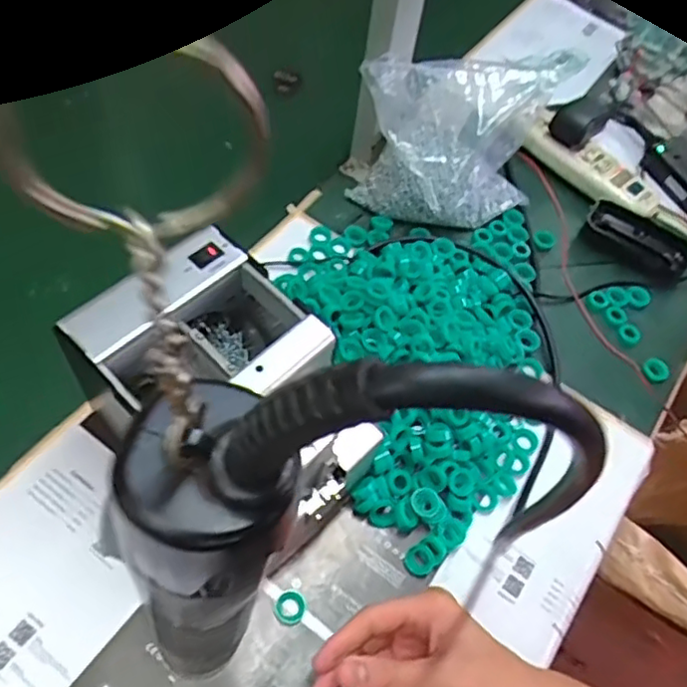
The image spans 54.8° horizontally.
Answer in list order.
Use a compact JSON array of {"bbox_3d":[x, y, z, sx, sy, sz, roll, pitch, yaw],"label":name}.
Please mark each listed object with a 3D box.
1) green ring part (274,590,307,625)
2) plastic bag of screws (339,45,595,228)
[{"bbox_3d":[-0.038,0.190,0.477,0.022,0.004,0.023,3,57,-4],"label":"green ring part"},{"bbox_3d":[0.107,-0.202,0.636,0.171,0.128,0.126,17,57,5],"label":"plastic bag of screws"}]

